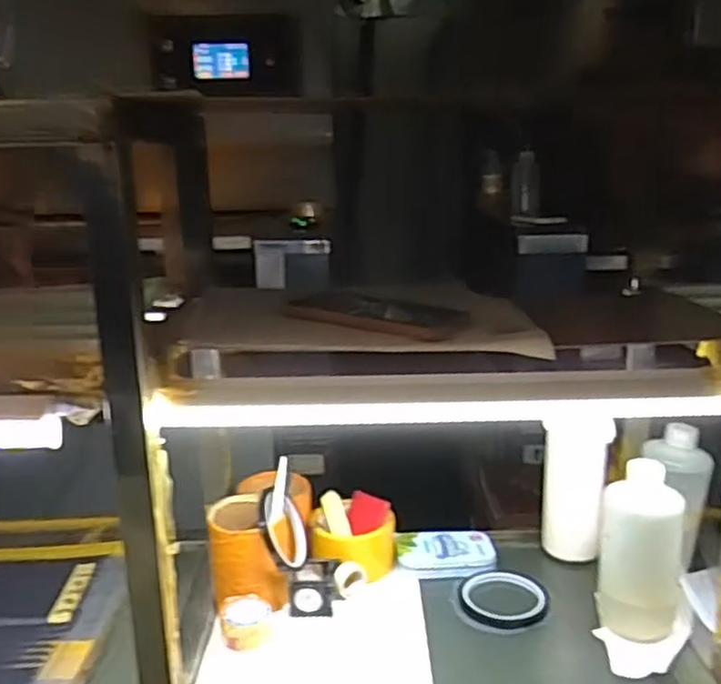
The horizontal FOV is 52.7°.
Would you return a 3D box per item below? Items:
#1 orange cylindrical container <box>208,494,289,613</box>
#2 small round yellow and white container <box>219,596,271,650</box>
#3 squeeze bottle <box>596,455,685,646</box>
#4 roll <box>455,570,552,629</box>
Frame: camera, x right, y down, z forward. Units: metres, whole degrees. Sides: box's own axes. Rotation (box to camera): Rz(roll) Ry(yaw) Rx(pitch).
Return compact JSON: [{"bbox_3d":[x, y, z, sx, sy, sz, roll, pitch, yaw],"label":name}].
[{"bbox_3d":[-0.117,0.220,0.764,0.079,0.086,0.084,-1,15,0],"label":"orange cylindrical container"},{"bbox_3d":[-0.111,0.274,0.714,0.048,0.026,0.053,-4,14,-13],"label":"small round yellow and white container"},{"bbox_3d":[0.268,0.198,0.693,0.054,0.160,0.066,-12,19,-36],"label":"squeeze bottle"},{"bbox_3d":[0.148,0.270,0.767,0.090,0.018,0.085,-1,14,0],"label":"roll"}]

